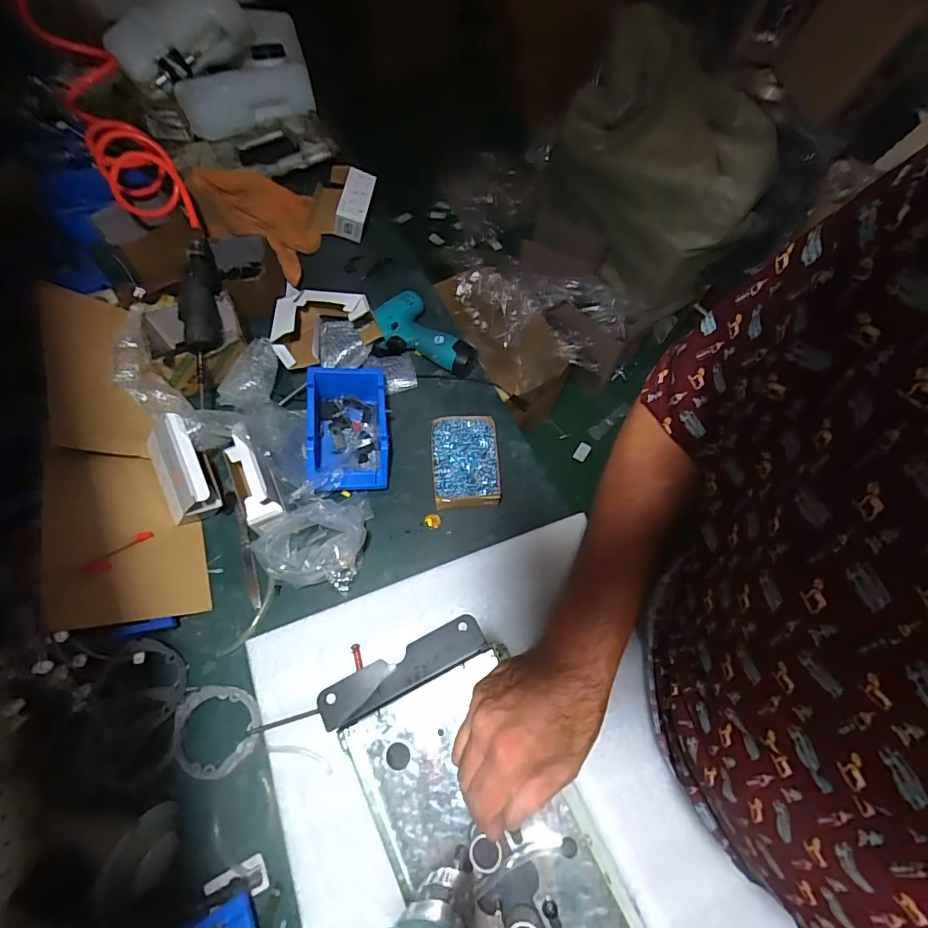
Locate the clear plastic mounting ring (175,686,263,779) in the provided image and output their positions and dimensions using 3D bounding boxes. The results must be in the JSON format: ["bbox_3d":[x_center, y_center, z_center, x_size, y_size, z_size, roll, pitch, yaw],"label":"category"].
[{"bbox_3d":[-0.312,0.335,0.612,0.103,0.012,0.100,3,65,-6],"label":"clear plastic mounting ring"}]

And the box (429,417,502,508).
[{"bbox_3d":[0.002,0.001,0.752,0.099,0.057,0.138,-3,65,-2],"label":"box"}]

